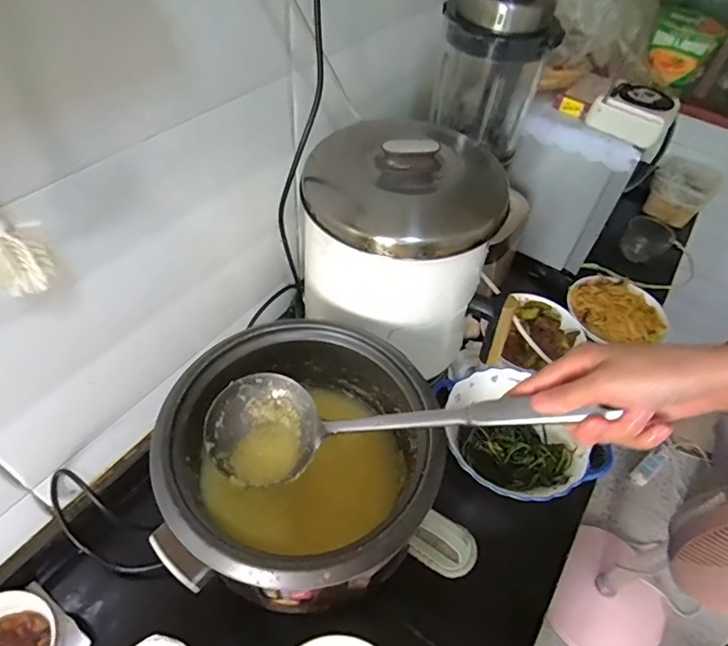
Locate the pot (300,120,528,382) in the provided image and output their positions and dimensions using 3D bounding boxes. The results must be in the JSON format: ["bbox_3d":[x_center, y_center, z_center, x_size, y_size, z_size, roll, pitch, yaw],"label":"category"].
[{"bbox_3d":[0.043,-0.088,0.638,0.230,0.301,0.219,3,49,-3],"label":"pot"}]

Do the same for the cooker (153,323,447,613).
[{"bbox_3d":[-0.067,0.175,0.556,0.261,0.231,0.269,3,49,-3],"label":"cooker"}]

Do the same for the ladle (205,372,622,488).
[{"bbox_3d":[0.012,0.087,0.423,0.340,0.074,0.094,-9,42,29],"label":"ladle"}]

